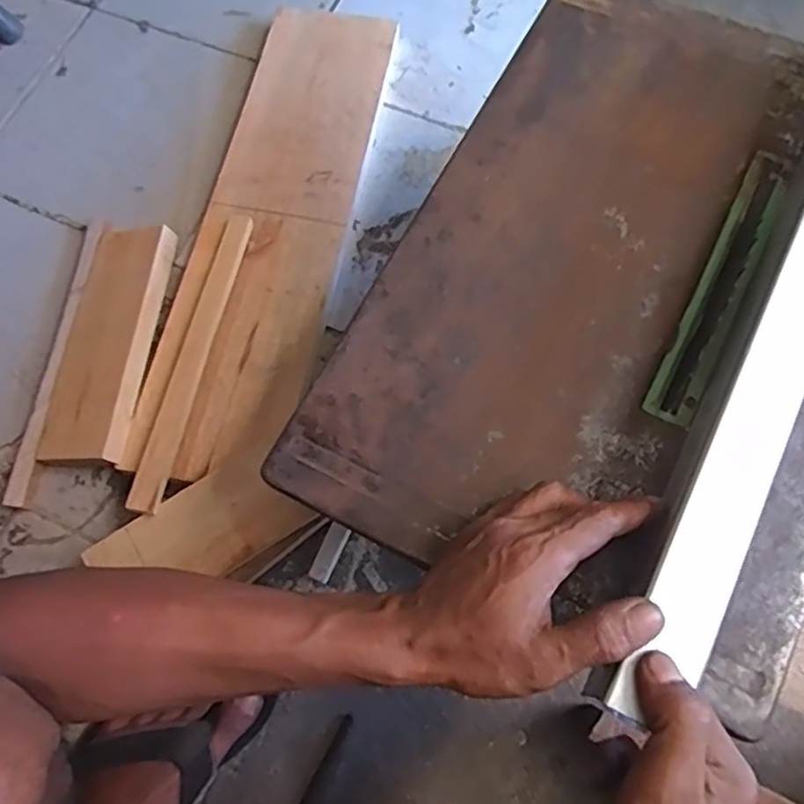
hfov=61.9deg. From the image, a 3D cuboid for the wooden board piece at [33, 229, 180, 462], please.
[{"bbox_3d":[-0.302,-0.065,0.692,0.091,0.024,0.255,0,71,16],"label":"wooden board piece"}]

